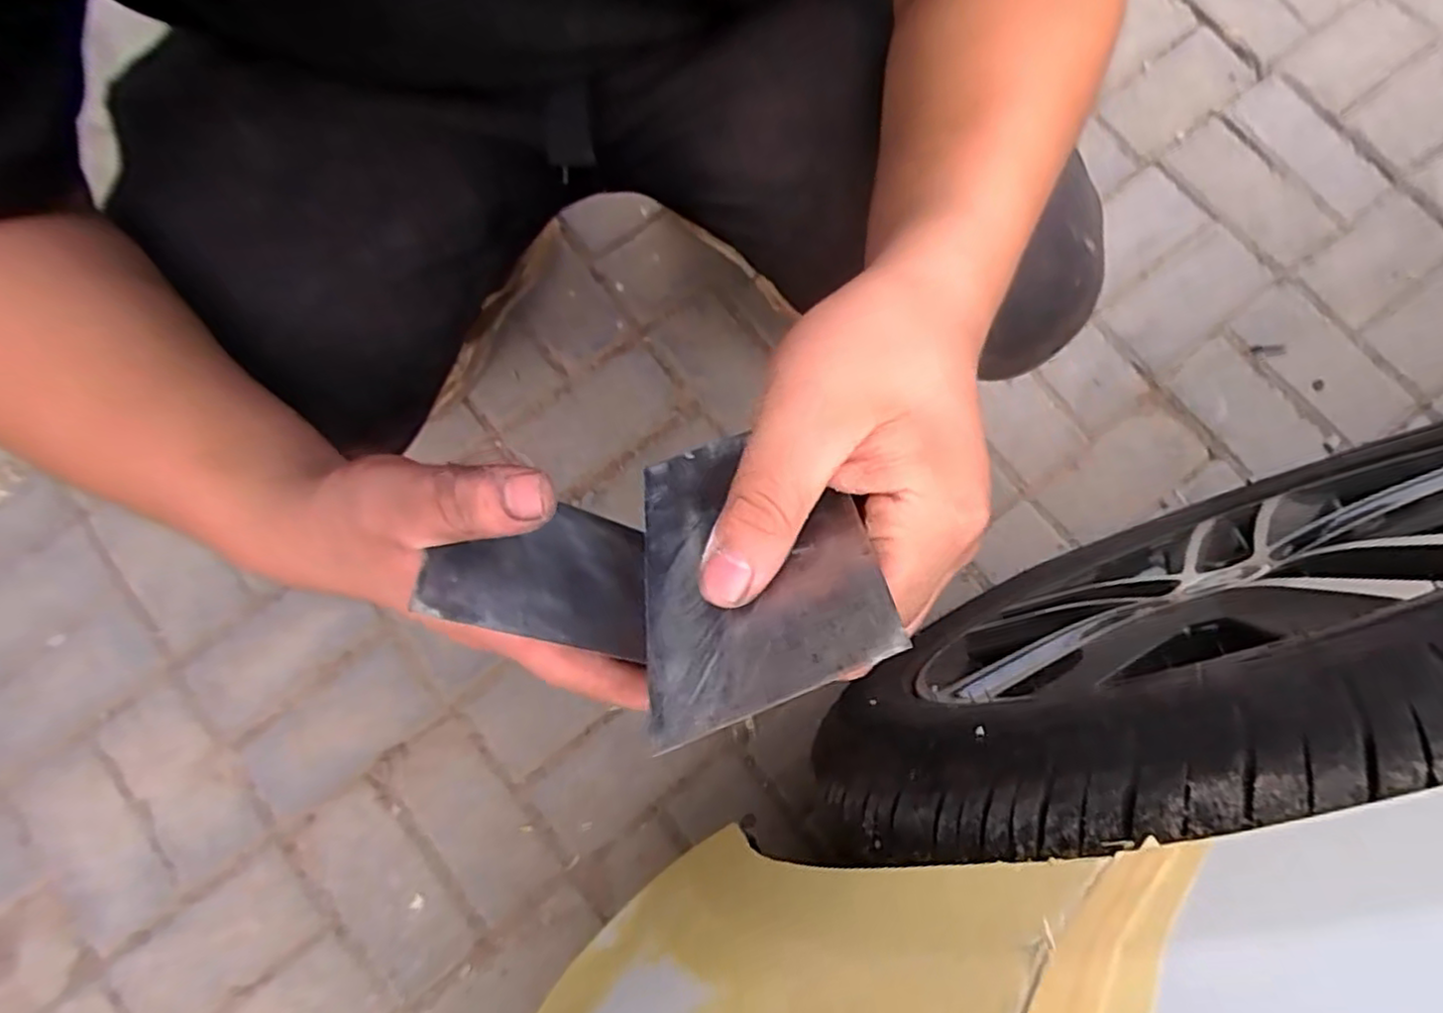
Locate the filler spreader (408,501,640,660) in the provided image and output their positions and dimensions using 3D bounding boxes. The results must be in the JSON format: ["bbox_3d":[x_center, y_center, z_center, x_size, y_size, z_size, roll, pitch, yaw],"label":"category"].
[{"bbox_3d":[-0.064,0.021,0.261,0.004,0.094,0.072,-45,41,25],"label":"filler spreader"}]

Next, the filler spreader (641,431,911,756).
[{"bbox_3d":[0.006,0.012,0.225,0.074,0.004,0.125,-26,37,13],"label":"filler spreader"}]

